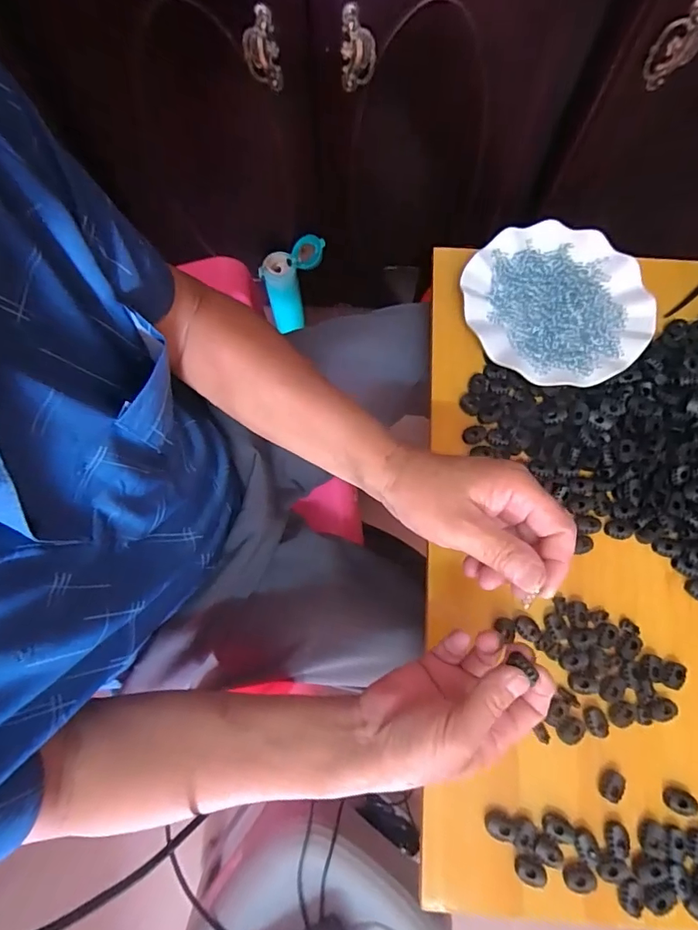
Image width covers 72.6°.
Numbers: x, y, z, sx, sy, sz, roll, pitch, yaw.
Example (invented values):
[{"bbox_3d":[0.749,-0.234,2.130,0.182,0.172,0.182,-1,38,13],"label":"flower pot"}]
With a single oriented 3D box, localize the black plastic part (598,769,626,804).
[{"bbox_3d":[0.206,0.251,0.372,0.015,0.011,0.021,25,76,8],"label":"black plastic part"}]

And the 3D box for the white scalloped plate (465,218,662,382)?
[{"bbox_3d":[0.210,-0.165,0.484,0.178,0.014,0.179,0,74,1],"label":"white scalloped plate"}]

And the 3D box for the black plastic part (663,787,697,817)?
[{"bbox_3d":[0.258,0.262,0.369,0.024,0.007,0.017,25,76,8],"label":"black plastic part"}]

